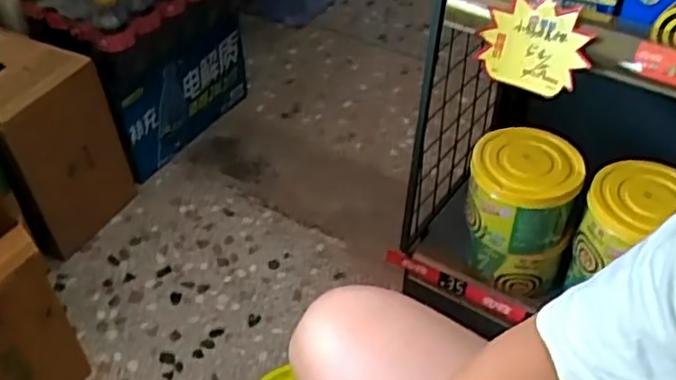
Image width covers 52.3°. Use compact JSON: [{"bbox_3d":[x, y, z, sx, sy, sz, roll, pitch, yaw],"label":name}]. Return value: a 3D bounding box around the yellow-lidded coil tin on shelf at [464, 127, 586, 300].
[{"bbox_3d":[0.238,0.036,0.920,0.127,0.202,0.131,-1,44,1],"label":"yellow-lidded coil tin on shelf"}]

